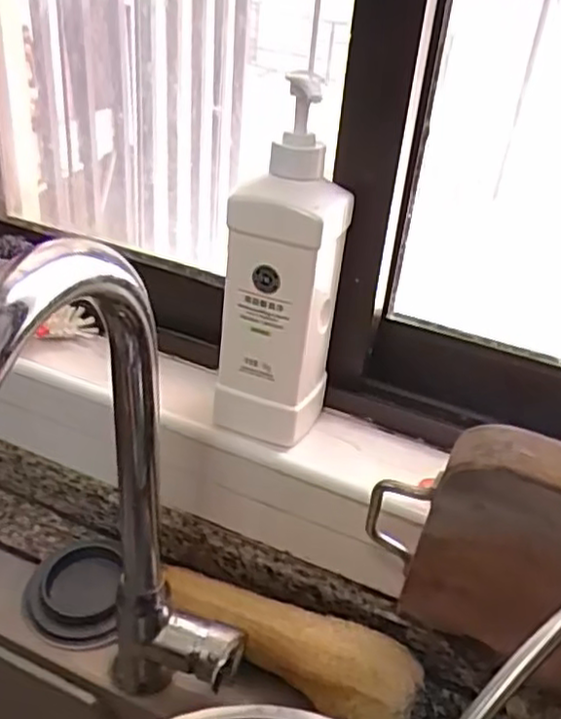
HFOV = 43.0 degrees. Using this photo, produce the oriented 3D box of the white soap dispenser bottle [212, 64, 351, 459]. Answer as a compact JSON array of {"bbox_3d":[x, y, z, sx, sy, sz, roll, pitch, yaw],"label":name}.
[{"bbox_3d":[0.003,-0.060,0.551,0.079,0.268,0.077,16,34,16],"label":"white soap dispenser bottle"}]

